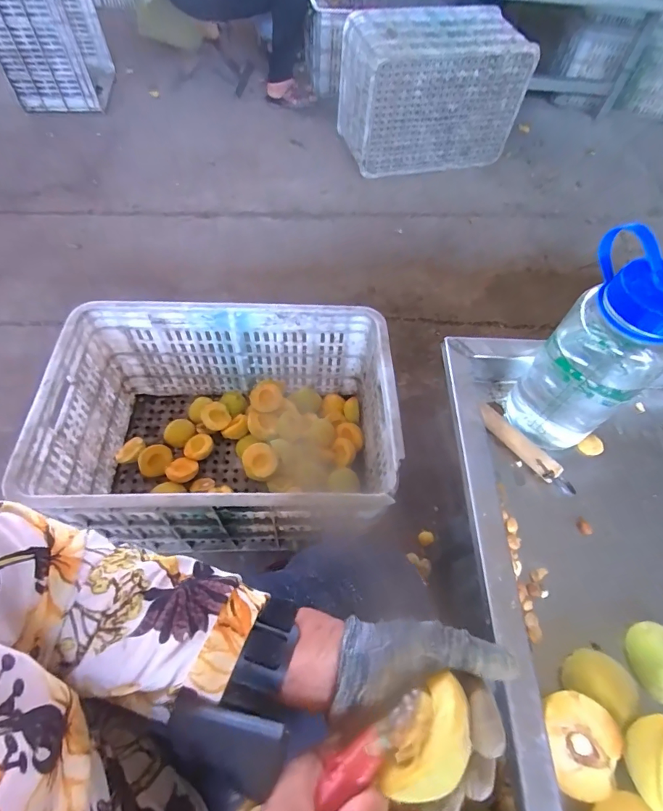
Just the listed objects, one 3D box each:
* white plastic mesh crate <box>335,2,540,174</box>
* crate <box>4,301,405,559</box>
[{"bbox_3d":[0.308,-0.984,1.346,0.499,0.347,0.290,-14,61,-11],"label":"white plastic mesh crate"},{"bbox_3d":[-0.174,0.047,0.764,0.531,0.281,0.357,2,59,-2],"label":"crate"}]

